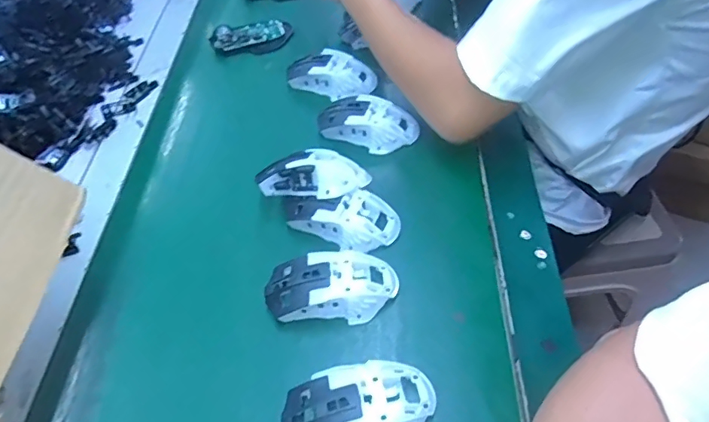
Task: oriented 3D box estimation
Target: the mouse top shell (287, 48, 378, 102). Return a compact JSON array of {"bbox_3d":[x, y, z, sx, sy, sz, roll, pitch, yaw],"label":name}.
[{"bbox_3d":[-0.032,-0.173,0.633,0.115,0.032,0.053,4,52,8],"label":"mouse top shell"}]

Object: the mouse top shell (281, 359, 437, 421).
[{"bbox_3d":[0.004,0.150,0.383,0.117,0.034,0.064,-9,52,-2],"label":"mouse top shell"}]

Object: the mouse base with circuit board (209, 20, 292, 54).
[{"bbox_3d":[-0.148,-0.252,0.719,0.115,0.025,0.047,-13,52,-5],"label":"mouse base with circuit board"}]

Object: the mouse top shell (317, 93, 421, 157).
[{"bbox_3d":[0.014,-0.103,0.580,0.119,0.036,0.056,19,56,18],"label":"mouse top shell"}]

